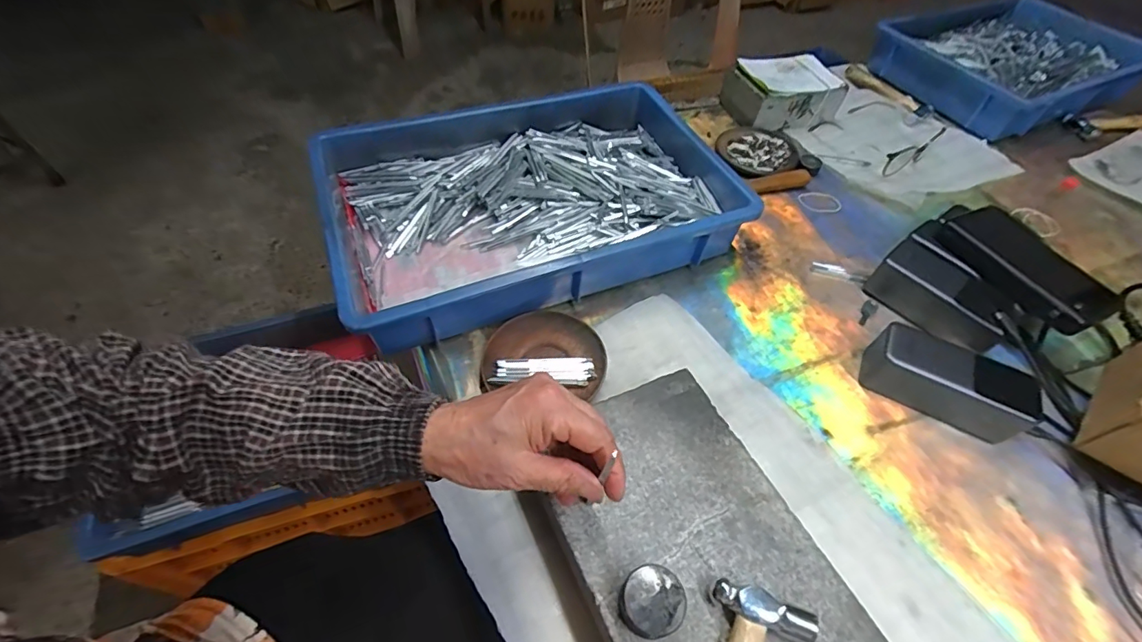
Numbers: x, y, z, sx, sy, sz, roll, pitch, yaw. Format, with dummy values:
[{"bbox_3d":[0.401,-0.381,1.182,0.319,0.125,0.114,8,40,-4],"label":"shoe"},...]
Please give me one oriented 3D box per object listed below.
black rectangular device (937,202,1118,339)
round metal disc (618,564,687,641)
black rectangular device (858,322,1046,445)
[{"bbox_3d":[0.466,-0.057,0.508,0.086,0.031,0.160,-14,55,-13],"label":"black rectangular device"},{"bbox_3d":[0.048,0.173,0.301,0.040,0.021,0.036,-18,56,-16],"label":"round metal disc"},{"bbox_3d":[0.347,0.057,0.458,0.130,0.056,0.056,25,56,12],"label":"black rectangular device"}]

